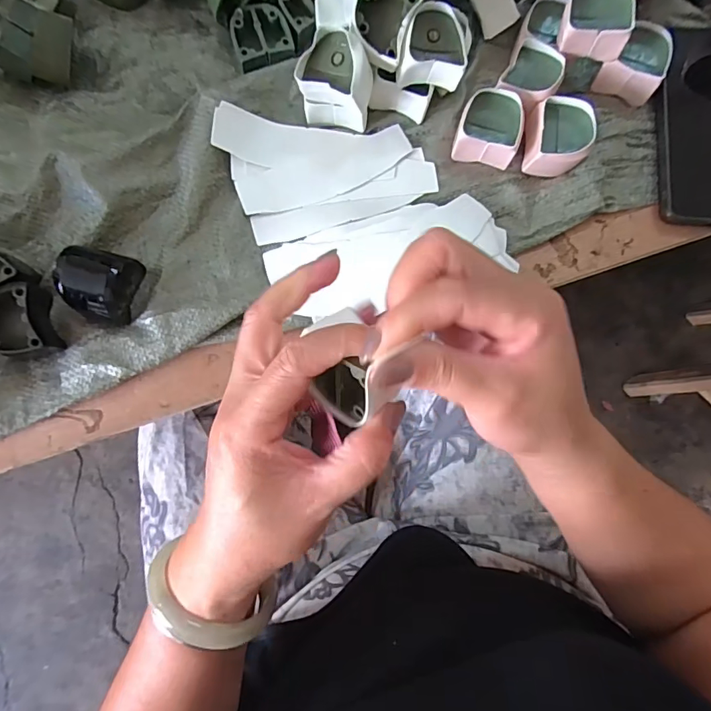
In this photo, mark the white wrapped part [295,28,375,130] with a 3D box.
[{"bbox_3d":[-0.013,-0.195,0.329,0.053,0.051,0.039,20,82,0],"label":"white wrapped part"}]

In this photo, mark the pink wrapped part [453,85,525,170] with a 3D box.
[{"bbox_3d":[0.100,-0.172,0.344,0.044,0.022,0.043,13,80,1],"label":"pink wrapped part"}]

